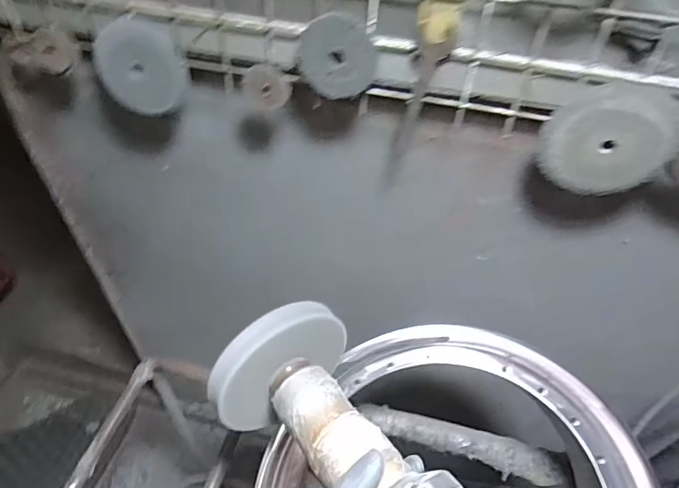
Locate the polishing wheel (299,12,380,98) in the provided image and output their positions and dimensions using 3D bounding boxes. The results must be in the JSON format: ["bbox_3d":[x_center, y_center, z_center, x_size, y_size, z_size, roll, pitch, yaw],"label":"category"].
[{"bbox_3d":[-0.002,-0.201,0.489,0.081,0.083,0.013,10,46,6],"label":"polishing wheel"}]

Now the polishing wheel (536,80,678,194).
[{"bbox_3d":[0.287,-0.111,0.489,0.128,0.121,0.015,16,47,11],"label":"polishing wheel"}]

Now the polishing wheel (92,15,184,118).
[{"bbox_3d":[-0.241,-0.211,0.548,0.108,0.105,0.019,7,46,3],"label":"polishing wheel"}]

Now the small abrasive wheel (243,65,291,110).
[{"bbox_3d":[-0.084,-0.182,0.532,0.054,0.048,0.009,23,26,-1],"label":"small abrasive wheel"}]

